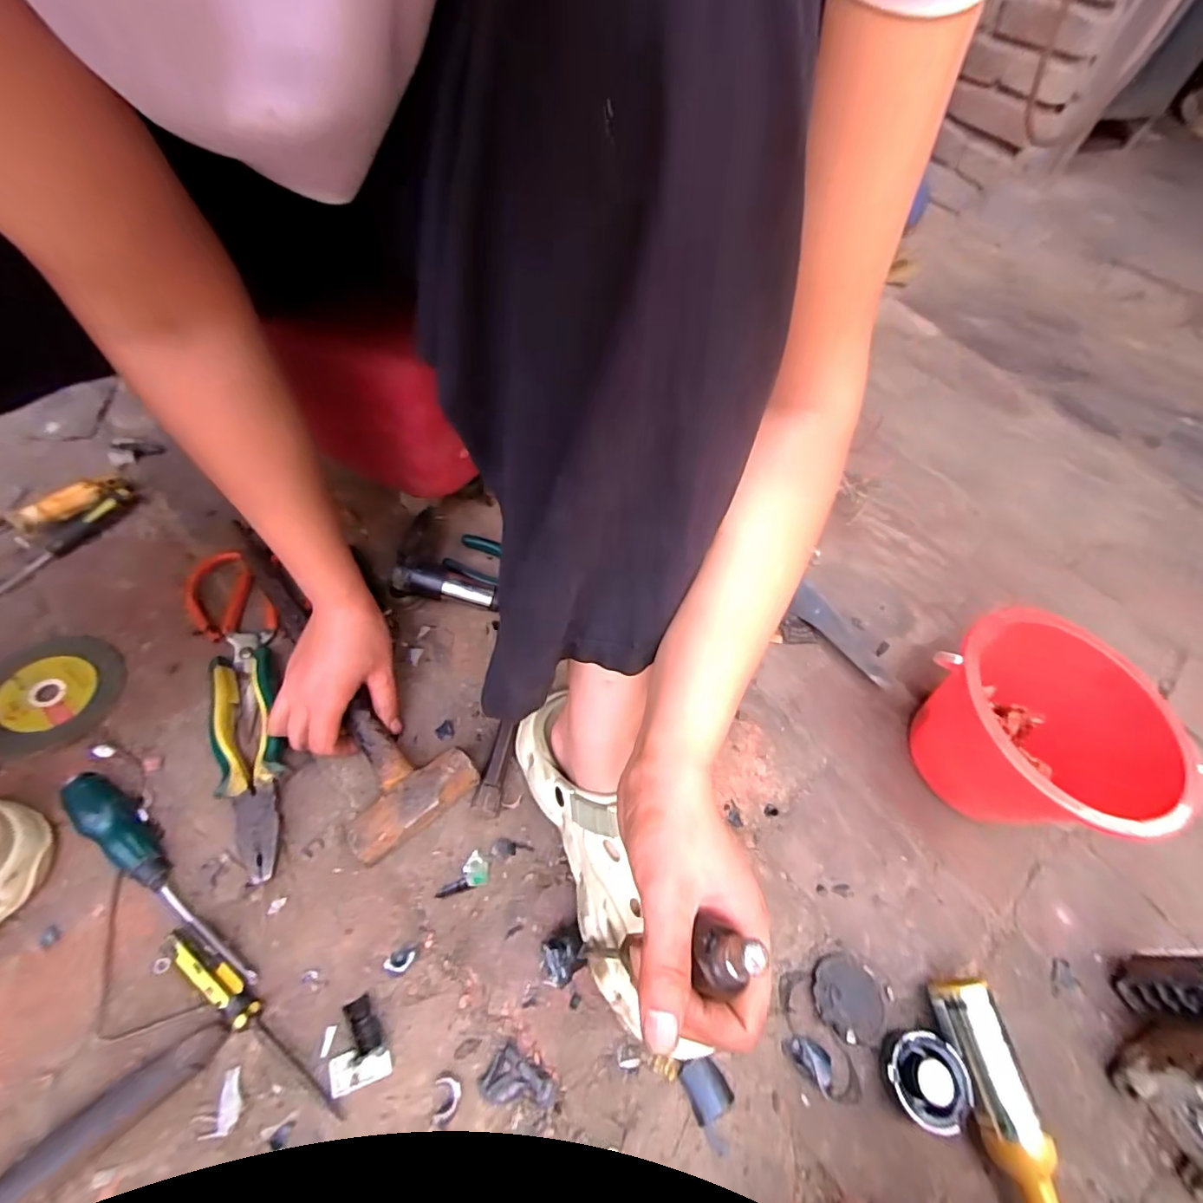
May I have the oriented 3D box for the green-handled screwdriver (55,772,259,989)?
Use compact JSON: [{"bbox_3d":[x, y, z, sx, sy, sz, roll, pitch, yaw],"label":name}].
[{"bbox_3d":[-0.317,0.199,0.389,0.196,0.034,0.026,43,63,7],"label":"green-handled screwdriver"}]

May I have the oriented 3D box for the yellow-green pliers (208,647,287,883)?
[{"bbox_3d":[-0.280,0.121,0.428,0.046,0.016,0.188,-15,60,-18],"label":"yellow-green pliers"}]

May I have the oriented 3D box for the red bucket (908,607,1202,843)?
[{"bbox_3d":[0.369,0.119,0.479,0.168,0.137,0.179,4,56,-6],"label":"red bucket"}]

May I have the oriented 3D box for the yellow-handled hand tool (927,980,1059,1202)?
[{"bbox_3d":[0.268,0.346,0.369,0.036,0.037,0.143,0,56,-9],"label":"yellow-handled hand tool"}]

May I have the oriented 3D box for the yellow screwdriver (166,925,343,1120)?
[{"bbox_3d":[-0.228,0.277,0.358,0.158,0.016,0.018,44,63,5],"label":"yellow screwdriver"}]

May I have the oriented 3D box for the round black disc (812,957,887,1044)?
[{"bbox_3d":[0.185,0.296,0.405,0.053,0.006,0.049,4,56,-6],"label":"round black disc"}]

